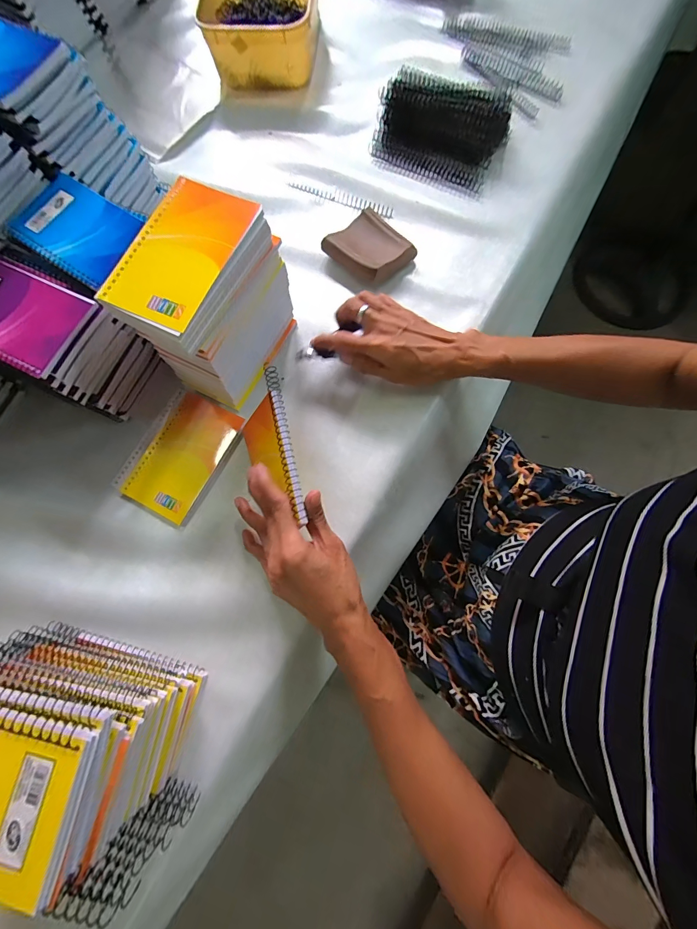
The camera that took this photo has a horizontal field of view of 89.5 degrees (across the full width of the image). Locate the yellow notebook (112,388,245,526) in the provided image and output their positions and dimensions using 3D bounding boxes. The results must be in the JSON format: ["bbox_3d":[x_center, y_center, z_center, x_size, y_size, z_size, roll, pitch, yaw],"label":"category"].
[{"bbox_3d":[-0.184,-0.013,0.383,0.097,0.007,0.129,27,78,9],"label":"yellow notebook"}]

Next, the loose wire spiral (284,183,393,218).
[{"bbox_3d":[-0.013,-0.349,0.460,0.149,0.013,0.017,21,77,7],"label":"loose wire spiral"}]

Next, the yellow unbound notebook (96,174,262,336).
[{"bbox_3d":[-0.135,-0.172,0.283,0.080,0.006,0.130,24,77,8],"label":"yellow unbound notebook"}]

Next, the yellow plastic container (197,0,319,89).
[{"bbox_3d":[-0.128,-0.661,0.517,0.166,0.063,0.204,3,75,3],"label":"yellow plastic container"}]

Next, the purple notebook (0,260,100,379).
[{"bbox_3d":[-0.302,-0.136,0.314,0.137,0.008,0.081,25,78,9],"label":"purple notebook"}]

